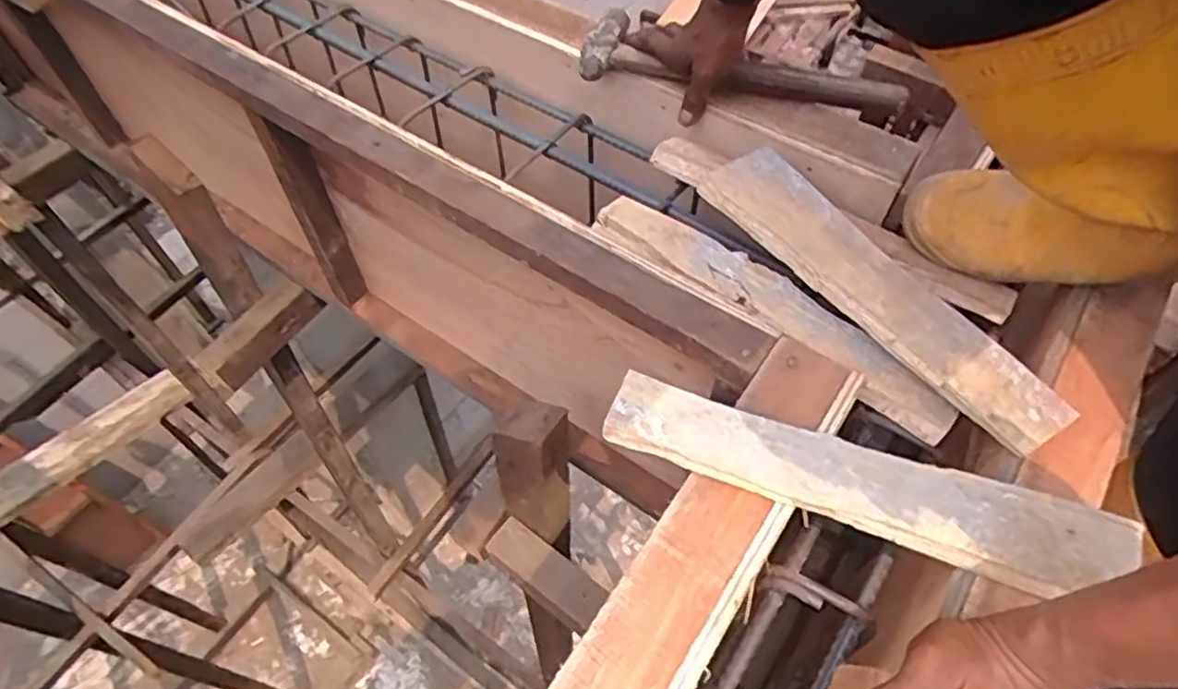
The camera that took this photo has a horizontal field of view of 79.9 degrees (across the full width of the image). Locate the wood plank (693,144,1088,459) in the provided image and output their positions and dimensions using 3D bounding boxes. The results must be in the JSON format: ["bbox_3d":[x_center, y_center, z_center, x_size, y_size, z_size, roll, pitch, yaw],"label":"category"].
[{"bbox_3d":[0.232,-0.054,0.582,0.075,0.027,0.342,-31,62,-18],"label":"wood plank"}]

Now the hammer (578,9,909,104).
[{"bbox_3d":[0.152,-0.282,0.705,0.314,0.027,0.082,11,58,7],"label":"hammer"}]

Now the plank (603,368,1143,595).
[{"bbox_3d":[0.181,0.091,0.480,0.340,0.015,0.065,16,59,11],"label":"plank"}]

